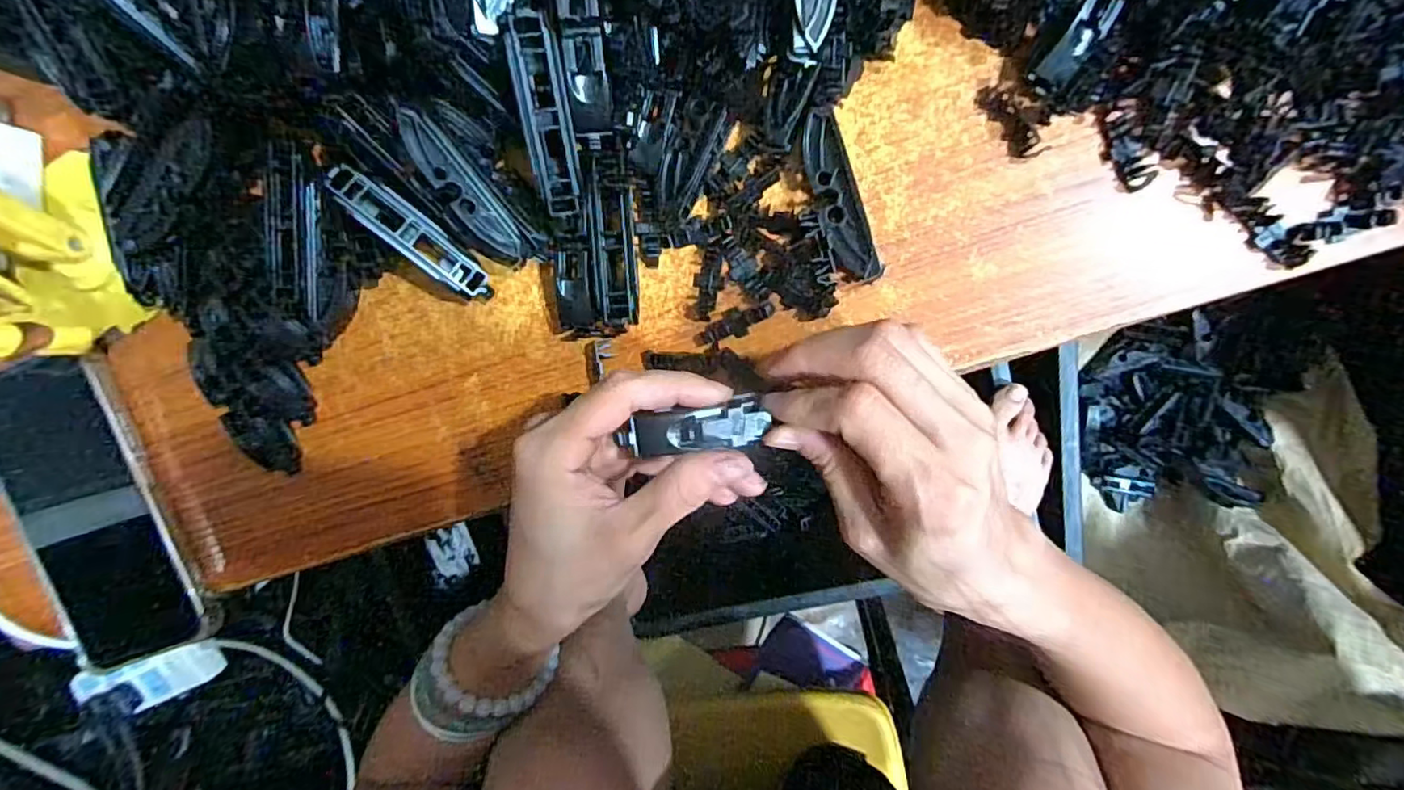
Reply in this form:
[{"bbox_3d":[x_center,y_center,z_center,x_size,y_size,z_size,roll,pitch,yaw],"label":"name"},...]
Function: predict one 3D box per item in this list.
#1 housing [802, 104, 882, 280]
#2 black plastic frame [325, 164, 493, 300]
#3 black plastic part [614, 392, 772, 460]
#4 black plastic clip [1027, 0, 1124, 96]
[{"bbox_3d":[0.059,-0.084,0.269,0.018,0.017,0.073,-18,94,7],"label":"housing"},{"bbox_3d":[-0.129,-0.071,0.278,0.079,0.011,0.018,40,99,-24],"label":"black plastic frame"},{"bbox_3d":[-0.002,0.013,0.234,0.055,0.015,0.017,-9,95,-4],"label":"black plastic part"},{"bbox_3d":[0.149,-0.139,0.243,0.015,0.008,0.037,32,126,2],"label":"black plastic clip"}]

